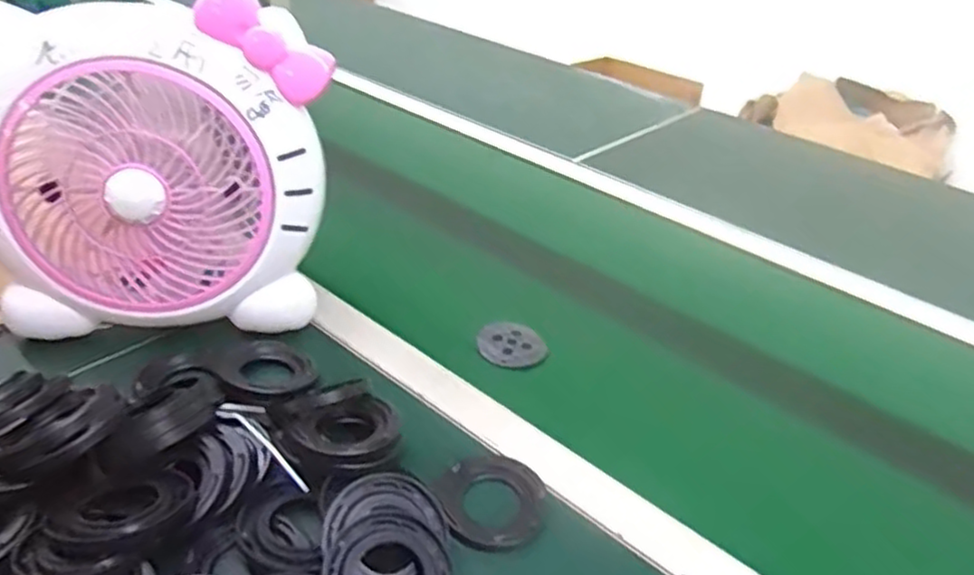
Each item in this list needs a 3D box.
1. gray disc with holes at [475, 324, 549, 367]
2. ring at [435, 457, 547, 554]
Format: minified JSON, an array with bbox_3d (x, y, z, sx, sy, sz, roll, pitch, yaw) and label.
[{"bbox_3d":[0.023,0.050,0.639,0.058,0.011,0.054,4,34,-2],"label":"gray disc with holes"},{"bbox_3d":[0.003,0.142,0.478,0.071,0.012,0.072,4,34,-2],"label":"ring"}]

